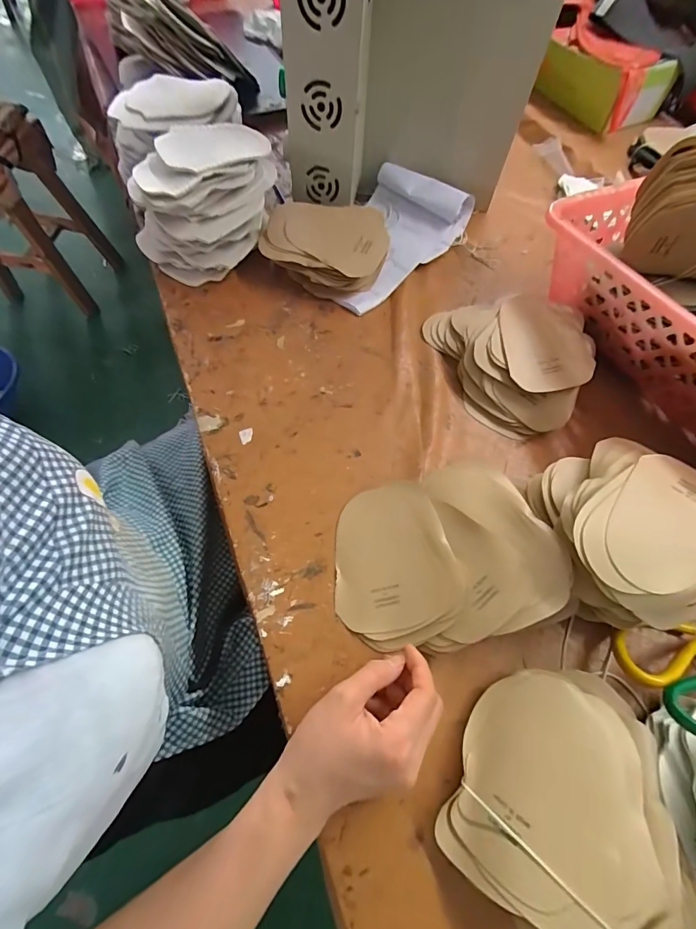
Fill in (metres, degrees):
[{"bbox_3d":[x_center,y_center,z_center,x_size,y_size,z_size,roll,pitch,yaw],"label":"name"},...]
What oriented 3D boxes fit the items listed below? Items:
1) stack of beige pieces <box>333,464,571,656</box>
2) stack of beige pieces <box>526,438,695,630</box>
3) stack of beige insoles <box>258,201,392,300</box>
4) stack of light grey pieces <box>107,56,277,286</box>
[{"bbox_3d":[0.081,0.082,0.376,0.193,0.019,0.155,-22,63,11],"label":"stack of beige pieces"},{"bbox_3d":[0.251,0.050,0.363,0.144,0.082,0.167,-2,65,-4],"label":"stack of beige pieces"},{"bbox_3d":[-0.027,-0.301,0.554,0.162,0.062,0.139,16,65,5],"label":"stack of beige insoles"},{"bbox_3d":[-0.207,-0.388,0.554,0.193,0.121,0.273,-14,67,-9],"label":"stack of light grey pieces"}]

